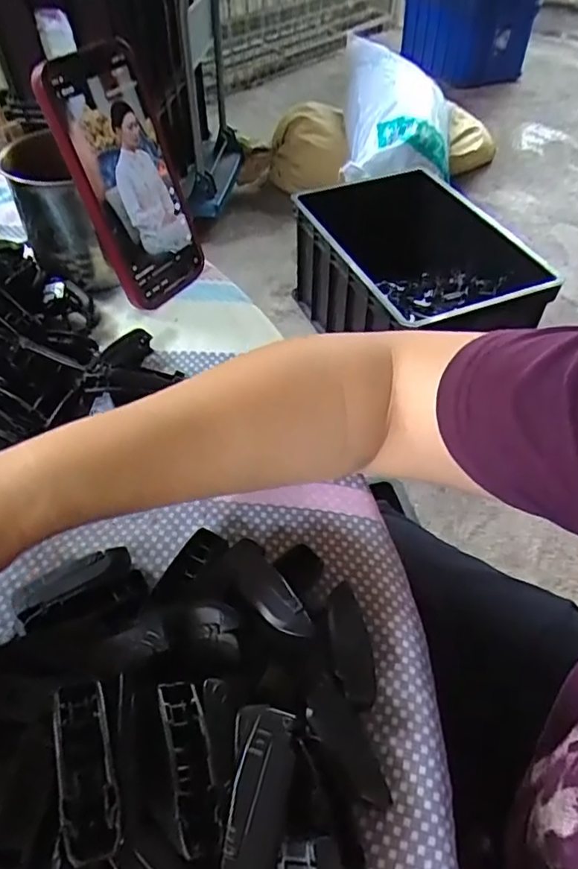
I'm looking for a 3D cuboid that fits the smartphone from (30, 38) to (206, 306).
[{"bbox_3d":[-0.109,-0.174,0.402,0.013,0.159,0.077,16,49,37],"label":"smartphone"}]

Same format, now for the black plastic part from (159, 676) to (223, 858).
[{"bbox_3d":[-0.035,0.115,0.205,0.014,0.010,0.054,-11,50,-11],"label":"black plastic part"}]

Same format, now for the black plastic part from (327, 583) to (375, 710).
[{"bbox_3d":[0.027,0.096,0.266,0.019,0.017,0.054,-2,49,-3],"label":"black plastic part"}]

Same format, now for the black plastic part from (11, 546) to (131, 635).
[{"bbox_3d":[-0.102,0.076,0.279,0.056,0.018,0.025,-24,54,-21],"label":"black plastic part"}]

